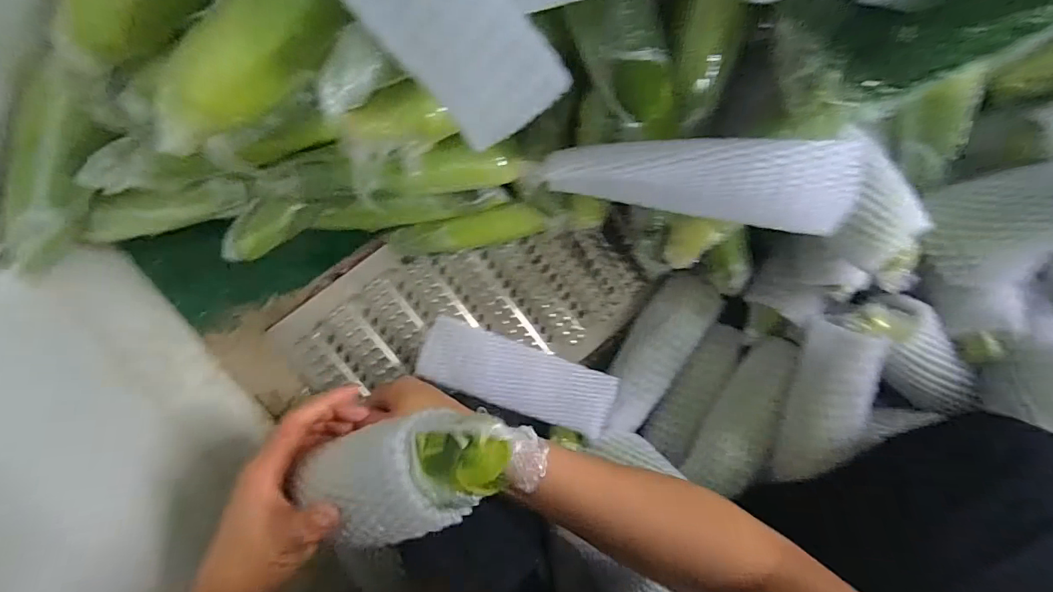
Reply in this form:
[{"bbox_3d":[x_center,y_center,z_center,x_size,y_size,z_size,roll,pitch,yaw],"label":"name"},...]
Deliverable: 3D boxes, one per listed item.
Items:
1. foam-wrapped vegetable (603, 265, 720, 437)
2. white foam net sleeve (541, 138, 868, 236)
[{"bbox_3d":[0.147,0.068,0.536,0.073,0.059,0.200,30,90,-7],"label":"foam-wrapped vegetable"},{"bbox_3d":[0.131,-0.084,0.331,0.197,0.045,0.056,6,92,6],"label":"white foam net sleeve"}]

